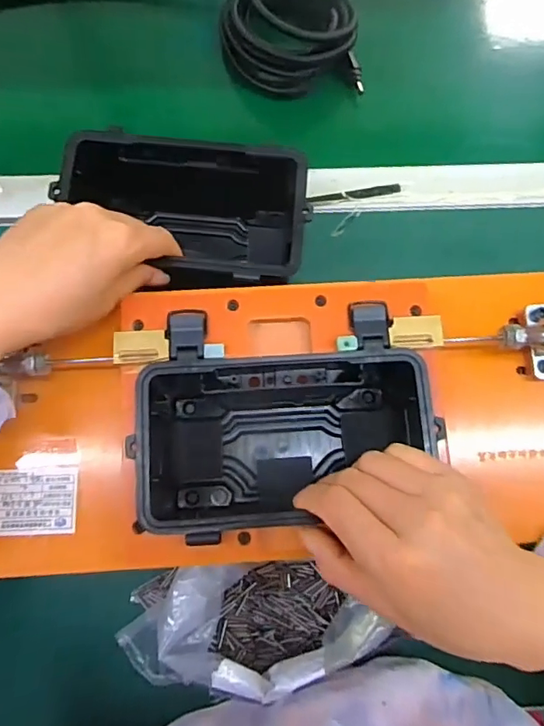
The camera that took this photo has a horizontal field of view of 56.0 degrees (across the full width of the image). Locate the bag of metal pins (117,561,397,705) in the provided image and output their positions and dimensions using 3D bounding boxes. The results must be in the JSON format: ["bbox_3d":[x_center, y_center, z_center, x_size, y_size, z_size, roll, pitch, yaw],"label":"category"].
[{"bbox_3d":[-0.017,0.181,0.355,0.180,0.055,0.088,0,78,-1],"label":"bag of metal pins"}]

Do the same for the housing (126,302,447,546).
[{"bbox_3d":[0.006,0.033,0.342,0.175,0.082,0.122,-6,78,-2],"label":"housing"}]

